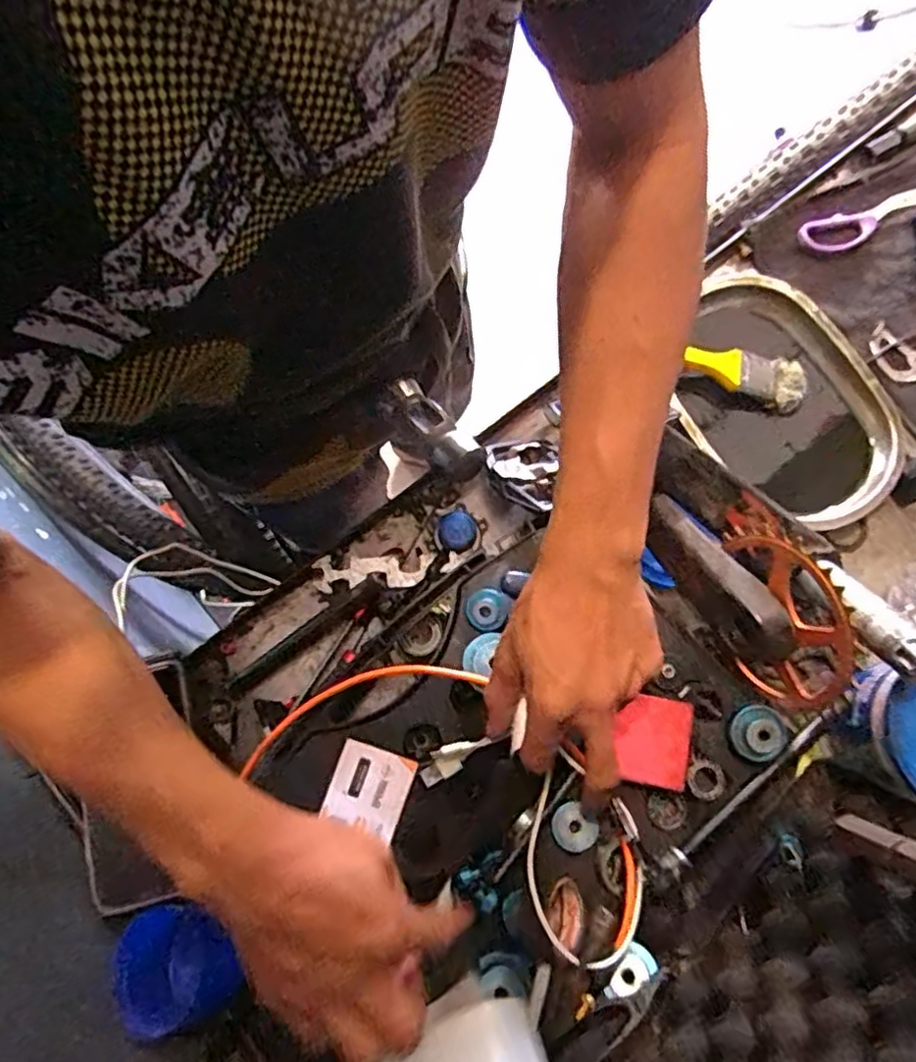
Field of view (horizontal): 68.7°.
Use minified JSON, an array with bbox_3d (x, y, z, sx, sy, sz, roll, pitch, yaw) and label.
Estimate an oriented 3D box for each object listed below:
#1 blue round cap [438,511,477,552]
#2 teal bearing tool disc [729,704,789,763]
[{"bbox_3d":[0.000,0.001,0.538,0.030,0.012,0.031,0,76,1],"label":"blue round cap"},{"bbox_3d":[0.202,0.137,0.452,0.034,0.013,0.037,-3,79,17],"label":"teal bearing tool disc"}]

